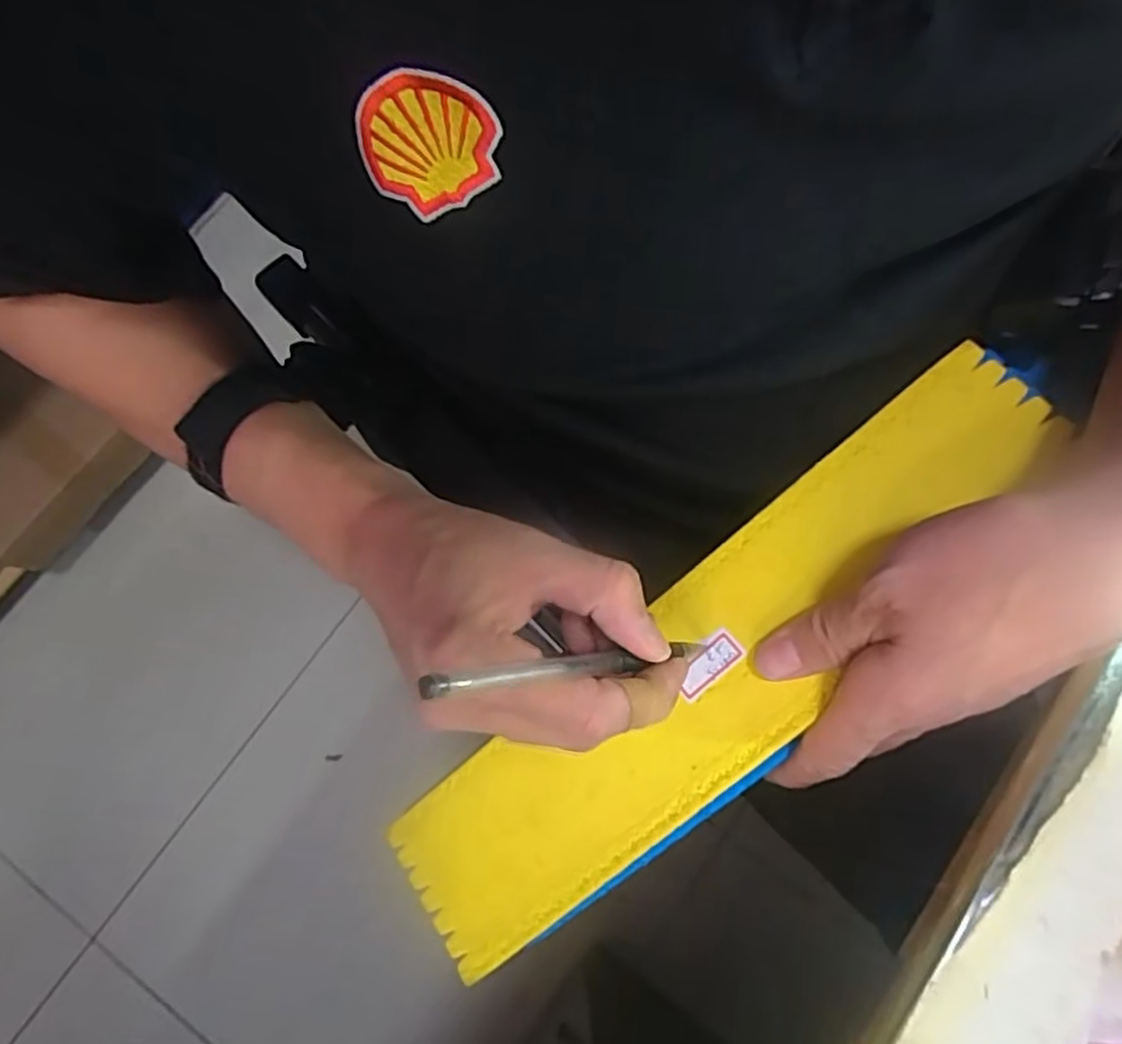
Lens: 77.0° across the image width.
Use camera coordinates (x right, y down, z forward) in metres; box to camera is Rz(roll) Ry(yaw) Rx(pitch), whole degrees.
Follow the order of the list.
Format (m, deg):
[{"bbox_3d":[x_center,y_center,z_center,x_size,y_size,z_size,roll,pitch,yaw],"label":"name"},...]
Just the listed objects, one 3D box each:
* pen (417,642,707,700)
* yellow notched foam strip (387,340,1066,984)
[{"bbox_3d":[0.011,0.053,0.261,0.134,0.011,0.008,2,74,-40],"label":"pen"},{"bbox_3d":[0.063,0.065,0.301,0.332,0.005,0.077,-41,68,8],"label":"yellow notched foam strip"}]

